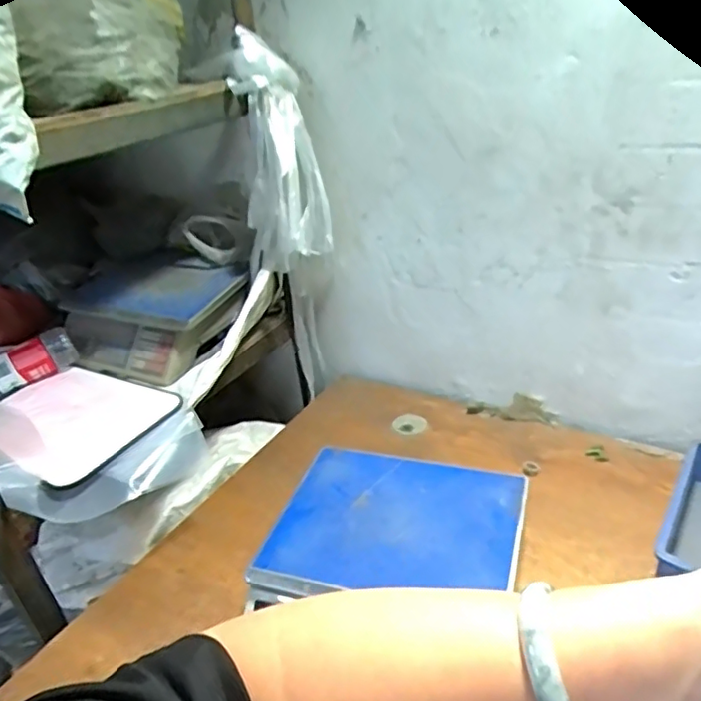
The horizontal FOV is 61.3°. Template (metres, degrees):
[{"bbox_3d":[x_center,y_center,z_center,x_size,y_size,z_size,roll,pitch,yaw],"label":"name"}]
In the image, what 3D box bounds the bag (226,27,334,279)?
[{"bbox_3d":[-0.115,-0.311,0.958,0.131,0.345,0.138,-7,27,-1],"label":"bag"}]

